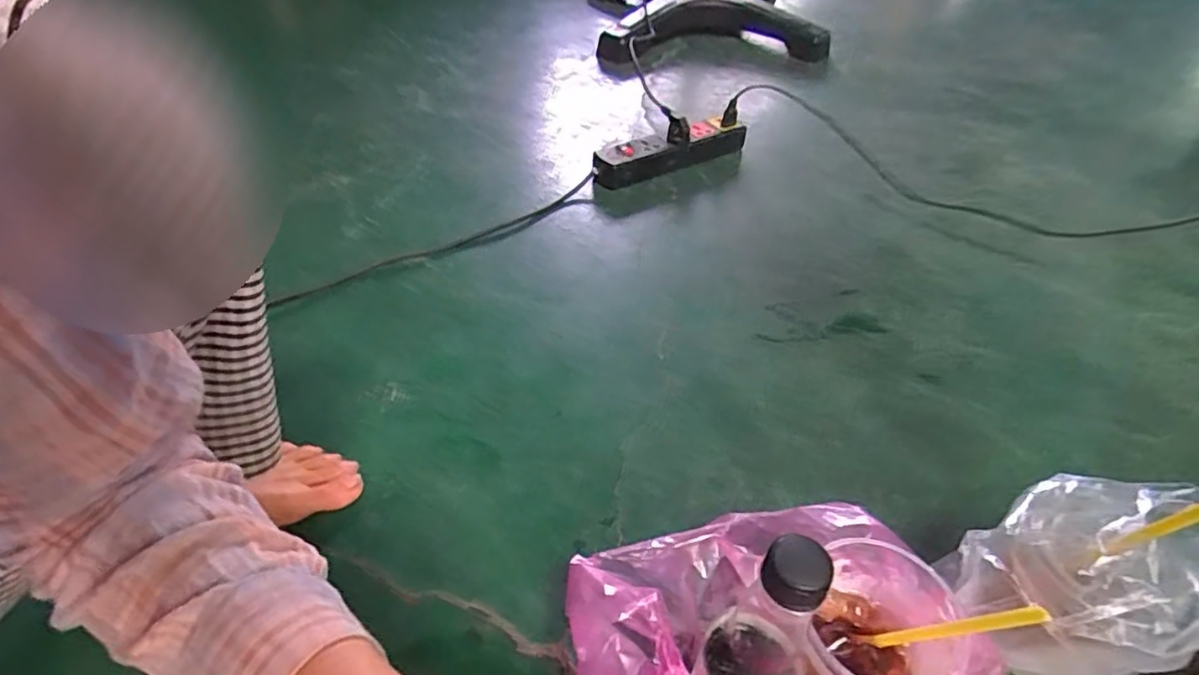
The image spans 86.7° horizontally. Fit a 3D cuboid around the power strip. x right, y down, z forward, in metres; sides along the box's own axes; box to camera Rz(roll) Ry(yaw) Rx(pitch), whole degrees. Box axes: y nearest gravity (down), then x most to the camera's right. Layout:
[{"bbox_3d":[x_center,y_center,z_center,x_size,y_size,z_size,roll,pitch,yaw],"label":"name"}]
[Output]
[{"bbox_3d":[0.116,-0.282,0.973,0.271,0.047,0.062,-21,48,-22],"label":"power strip"}]

